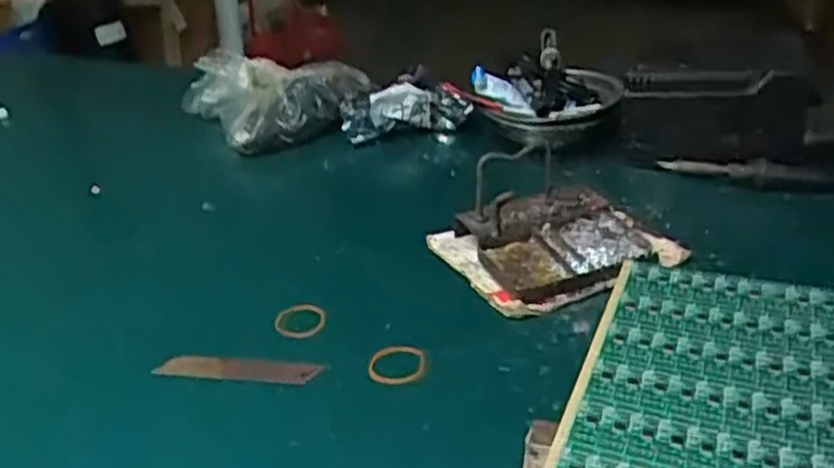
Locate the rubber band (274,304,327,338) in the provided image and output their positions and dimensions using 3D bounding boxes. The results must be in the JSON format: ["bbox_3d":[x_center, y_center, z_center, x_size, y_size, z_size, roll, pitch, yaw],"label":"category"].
[{"bbox_3d":[-0.075,0.054,0.491,0.032,0.006,0.032,3,39,-5],"label":"rubber band"}]

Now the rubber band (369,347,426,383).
[{"bbox_3d":[-0.012,0.076,0.449,0.032,0.005,0.026,-2,28,2],"label":"rubber band"}]

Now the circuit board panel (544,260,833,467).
[{"bbox_3d":[0.161,0.071,0.348,0.164,0.009,0.192,10,30,22],"label":"circuit board panel"}]

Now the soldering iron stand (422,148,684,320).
[{"bbox_3d":[0.098,-0.016,0.532,0.139,0.069,0.111,-14,30,-21],"label":"soldering iron stand"}]

